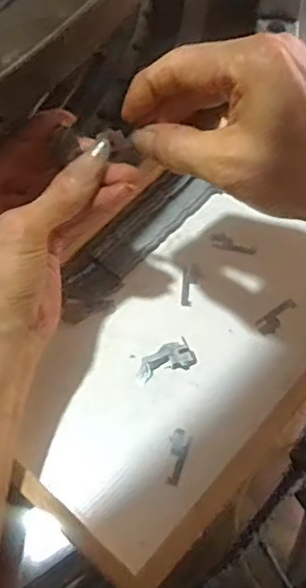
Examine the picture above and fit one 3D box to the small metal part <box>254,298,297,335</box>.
[{"bbox_3d":[0.087,0.016,0.444,0.033,0.007,0.015,-30,67,-14],"label":"small metal part"}]

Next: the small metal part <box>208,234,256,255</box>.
[{"bbox_3d":[0.059,-0.037,0.470,0.035,0.005,0.009,9,64,5],"label":"small metal part"}]

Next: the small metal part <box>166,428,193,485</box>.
[{"bbox_3d":[0.015,0.102,0.403,0.013,0.005,0.035,18,65,9],"label":"small metal part"}]

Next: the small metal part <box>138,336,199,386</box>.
[{"bbox_3d":[0.008,0.046,0.425,0.041,0.008,0.020,-26,66,-12],"label":"small metal part"}]

